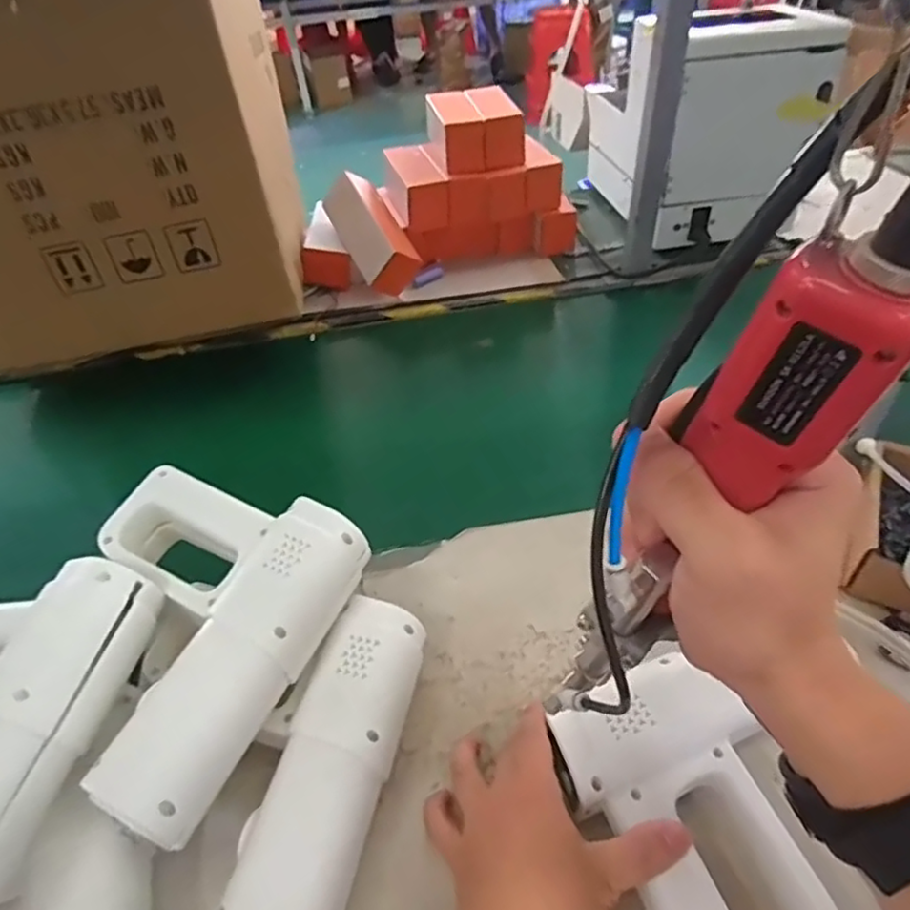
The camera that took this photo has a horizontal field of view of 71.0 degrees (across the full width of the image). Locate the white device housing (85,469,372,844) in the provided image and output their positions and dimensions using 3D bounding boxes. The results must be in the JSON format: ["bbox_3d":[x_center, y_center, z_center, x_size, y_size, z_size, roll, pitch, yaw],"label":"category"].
[{"bbox_3d":[-0.185,0.105,0.421,0.181,0.052,0.204,18,48,21],"label":"white device housing"}]

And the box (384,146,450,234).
[{"bbox_3d":[-0.061,-0.401,0.953,0.069,0.065,0.165,-12,44,-8],"label":"box"}]

